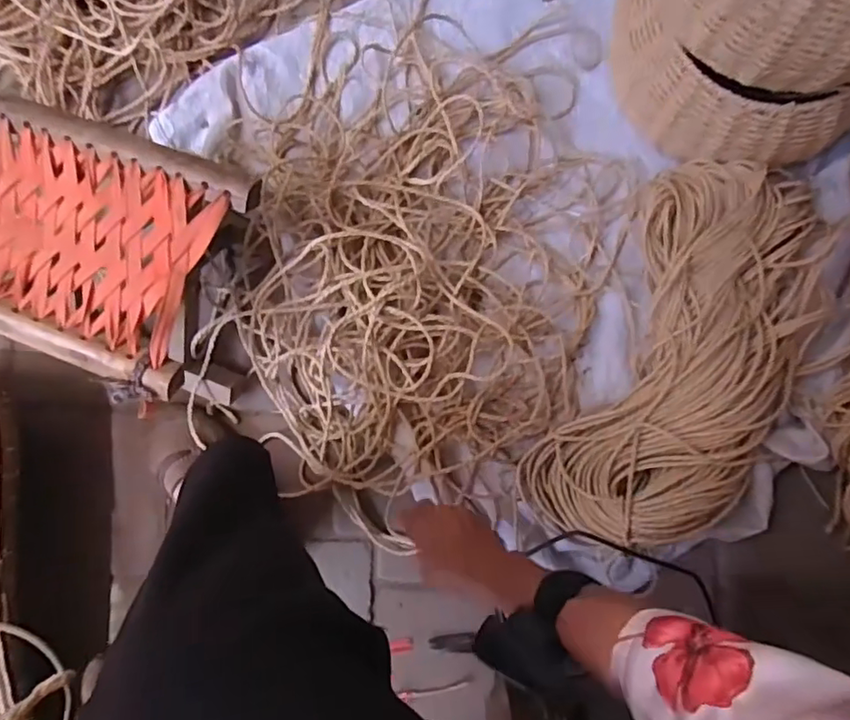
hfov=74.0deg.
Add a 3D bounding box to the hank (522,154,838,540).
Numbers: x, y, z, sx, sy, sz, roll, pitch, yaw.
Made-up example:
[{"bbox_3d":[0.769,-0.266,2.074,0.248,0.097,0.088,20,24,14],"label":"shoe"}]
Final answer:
[{"bbox_3d":[0.295,-0.002,0.616,0.230,0.082,0.460,24,88,3],"label":"hank"}]

